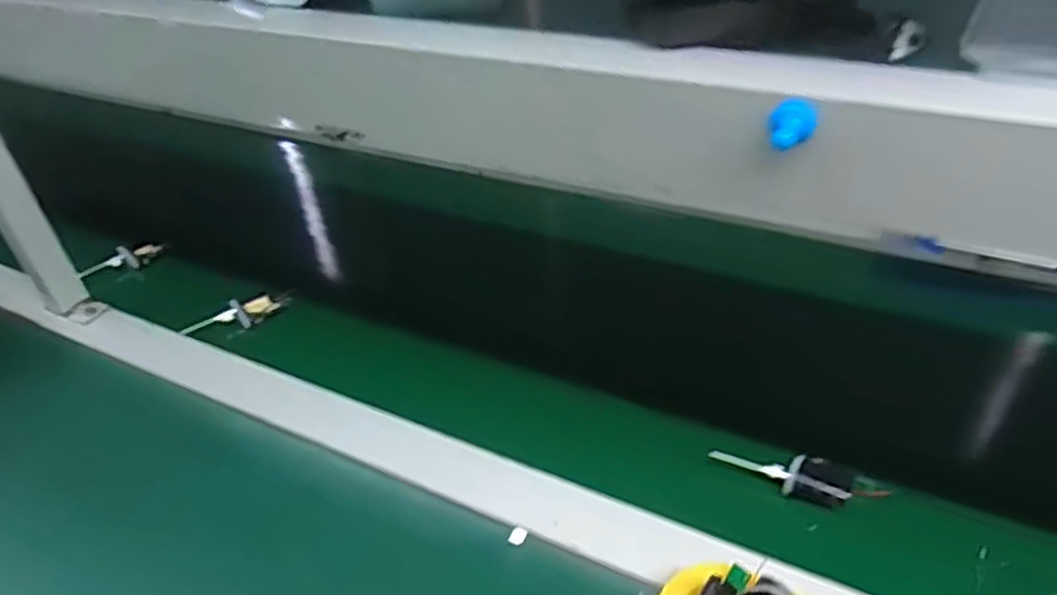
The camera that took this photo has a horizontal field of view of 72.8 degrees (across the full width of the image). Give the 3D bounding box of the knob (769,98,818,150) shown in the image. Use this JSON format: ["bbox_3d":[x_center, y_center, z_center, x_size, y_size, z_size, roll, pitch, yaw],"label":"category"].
[{"bbox_3d":[0.112,-0.073,0.302,0.018,0.011,0.027,11,42,20],"label":"knob"}]

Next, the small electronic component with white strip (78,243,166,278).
[{"bbox_3d":[-0.464,-0.046,0.824,0.031,0.023,0.097,22,35,30],"label":"small electronic component with white strip"}]

